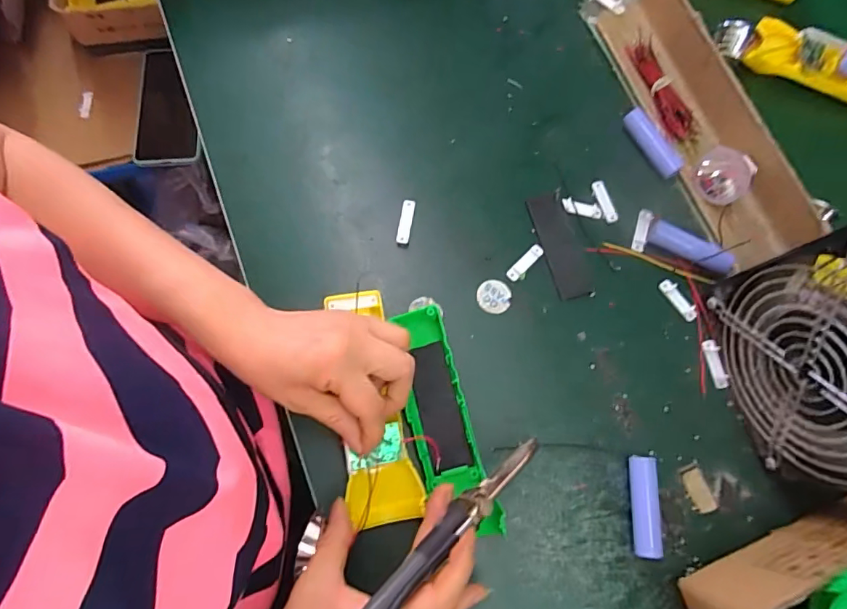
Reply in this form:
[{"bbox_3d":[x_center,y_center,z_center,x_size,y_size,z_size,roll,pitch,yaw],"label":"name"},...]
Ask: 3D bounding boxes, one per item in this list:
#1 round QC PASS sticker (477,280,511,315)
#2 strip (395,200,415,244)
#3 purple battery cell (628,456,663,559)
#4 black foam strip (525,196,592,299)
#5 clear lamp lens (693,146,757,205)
[{"bbox_3d":[0.056,-0.007,0.390,0.026,0.004,0.027,13,73,0],"label":"round QC PASS sticker"},{"bbox_3d":[-0.014,-0.067,0.397,0.011,0.006,0.036,10,73,0],"label":"strip"},{"bbox_3d":[0.156,0.142,0.348,0.018,0.018,0.065,5,74,-2],"label":"purple battery cell"},{"bbox_3d":[0.113,-0.048,0.403,0.029,0.004,0.089,-16,75,-8],"label":"black foam strip"},{"bbox_3d":[0.248,-0.106,0.405,0.039,0.026,0.044,-43,81,-14],"label":"clear lamp lens"}]

